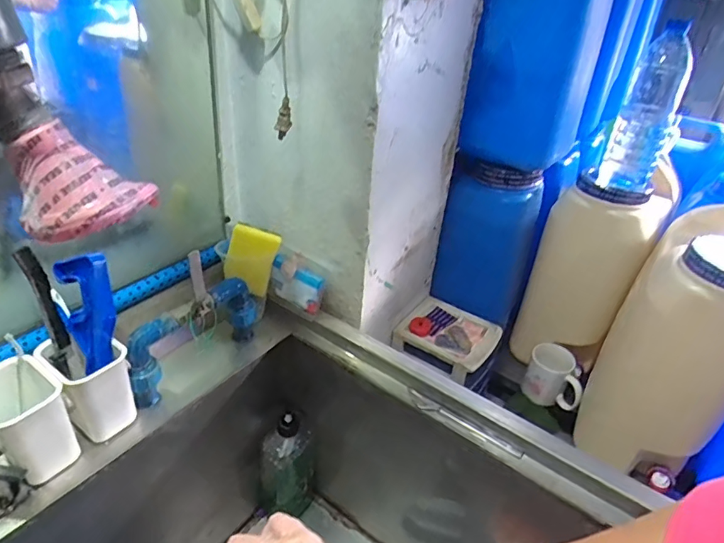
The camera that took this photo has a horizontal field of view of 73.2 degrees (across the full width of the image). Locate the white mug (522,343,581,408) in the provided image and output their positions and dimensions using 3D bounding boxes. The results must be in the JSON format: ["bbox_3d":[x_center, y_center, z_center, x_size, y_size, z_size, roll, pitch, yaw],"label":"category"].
[{"bbox_3d":[0.375,0.207,0.956,0.101,0.107,0.072,14,35,14],"label":"white mug"}]

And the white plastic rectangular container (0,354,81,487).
[{"bbox_3d":[-0.363,0.160,0.527,0.089,0.105,0.071,26,39,28],"label":"white plastic rectangular container"}]

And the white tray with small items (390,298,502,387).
[{"bbox_3d":[0.160,0.120,0.904,0.163,0.048,0.140,24,38,26],"label":"white tray with small items"}]

